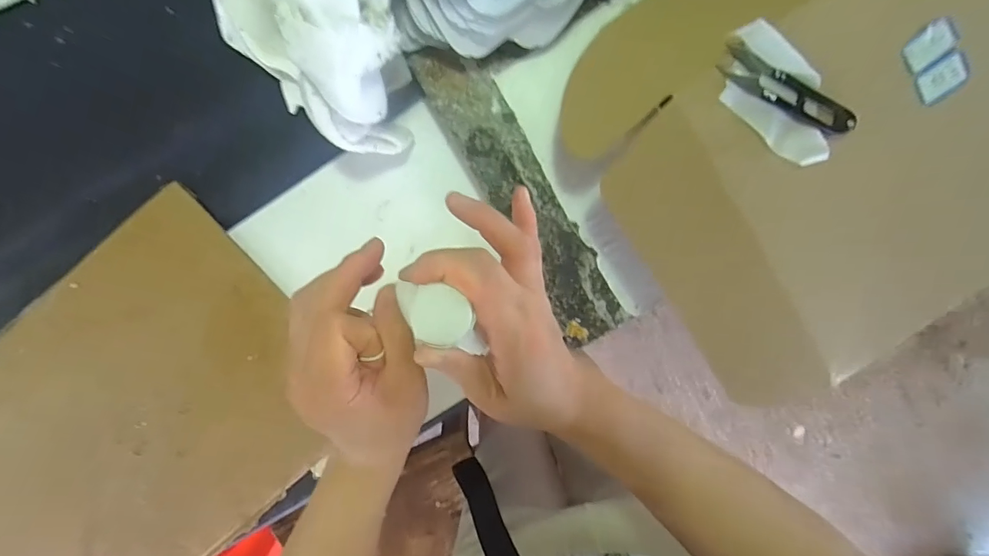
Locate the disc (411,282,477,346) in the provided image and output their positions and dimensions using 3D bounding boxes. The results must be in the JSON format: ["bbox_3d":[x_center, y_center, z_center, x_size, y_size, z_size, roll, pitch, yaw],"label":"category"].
[{"bbox_3d":[-0.025,0.018,0.214,0.029,0.004,0.029,0,99,-1],"label":"disc"}]

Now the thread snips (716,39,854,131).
[{"bbox_3d":[0.202,-0.129,0.311,0.103,0.011,0.023,27,98,-7],"label":"thread snips"}]

